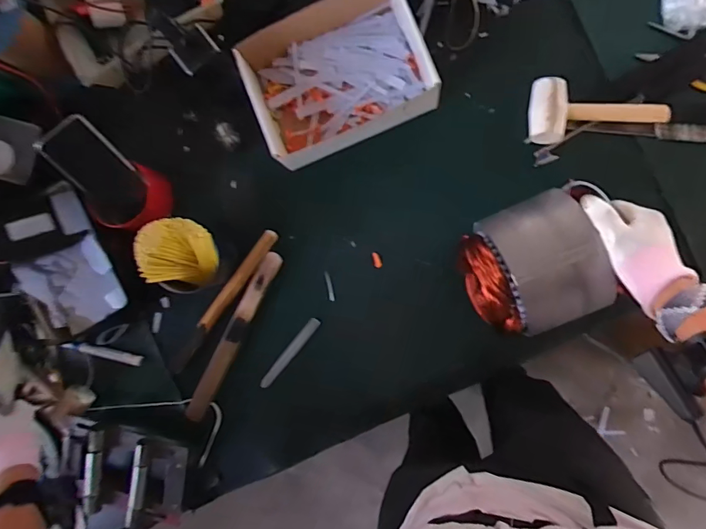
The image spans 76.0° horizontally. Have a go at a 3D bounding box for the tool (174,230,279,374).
[{"bbox_3d":[-0.193,0.054,0.677,0.023,0.014,0.250,36,94,5],"label":"tool"}]

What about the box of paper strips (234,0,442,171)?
[{"bbox_3d":[-0.021,-0.264,0.638,0.238,0.071,0.192,-21,88,6],"label":"box of paper strips"}]

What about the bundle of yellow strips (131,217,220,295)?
[{"bbox_3d":[-0.239,-0.012,0.639,0.100,0.094,0.099,0,90,6],"label":"bundle of yellow strips"}]

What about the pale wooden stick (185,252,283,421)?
[{"bbox_3d":[-0.182,0.111,0.677,0.029,0.013,0.283,28,93,6],"label":"pale wooden stick"}]

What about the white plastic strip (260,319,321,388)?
[{"bbox_3d":[-0.094,0.133,0.680,0.016,0.009,0.131,39,94,5],"label":"white plastic strip"}]

